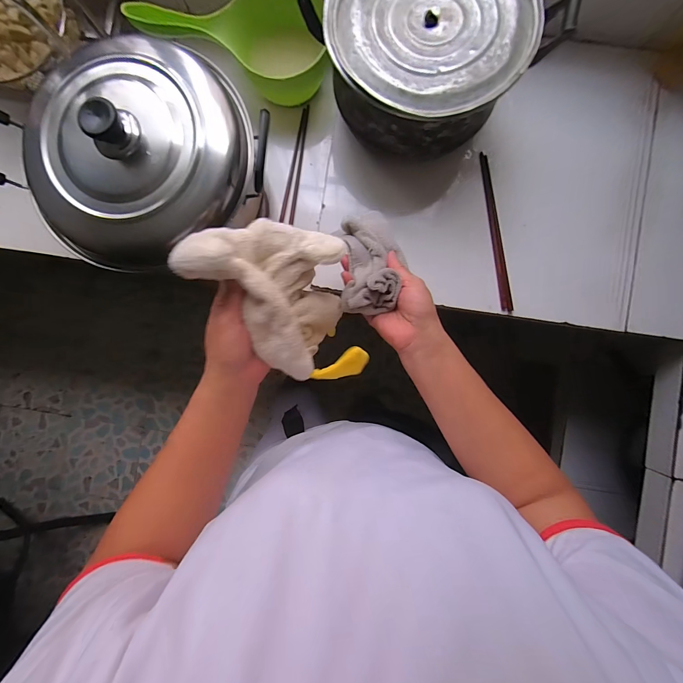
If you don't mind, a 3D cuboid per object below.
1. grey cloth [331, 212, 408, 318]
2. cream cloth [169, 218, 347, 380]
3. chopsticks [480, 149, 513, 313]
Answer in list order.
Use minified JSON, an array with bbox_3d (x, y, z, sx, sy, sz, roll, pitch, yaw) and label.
[{"bbox_3d":[0.036,-0.094,0.374,0.073,0.037,0.120,-1,71,0],"label":"grey cloth"},{"bbox_3d":[-0.070,-0.040,0.311,0.131,0.112,0.138,5,88,1],"label":"cream cloth"},{"bbox_3d":[0.240,-0.169,0.507,0.017,0.011,0.244,-8,88,0],"label":"chopsticks"}]

